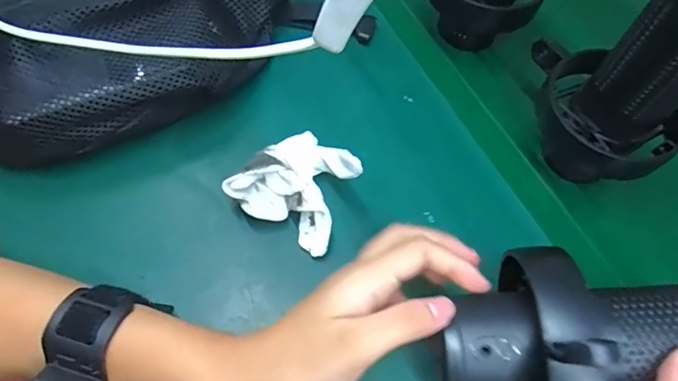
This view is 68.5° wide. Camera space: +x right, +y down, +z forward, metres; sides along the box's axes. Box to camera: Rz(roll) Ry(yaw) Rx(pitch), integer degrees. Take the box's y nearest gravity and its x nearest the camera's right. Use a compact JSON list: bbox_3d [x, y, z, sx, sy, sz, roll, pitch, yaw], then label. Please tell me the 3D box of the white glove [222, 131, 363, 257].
[{"bbox_3d":[-0.028,-0.004,0.342,0.077,0.035,0.068,32,66,11],"label":"white glove"}]

